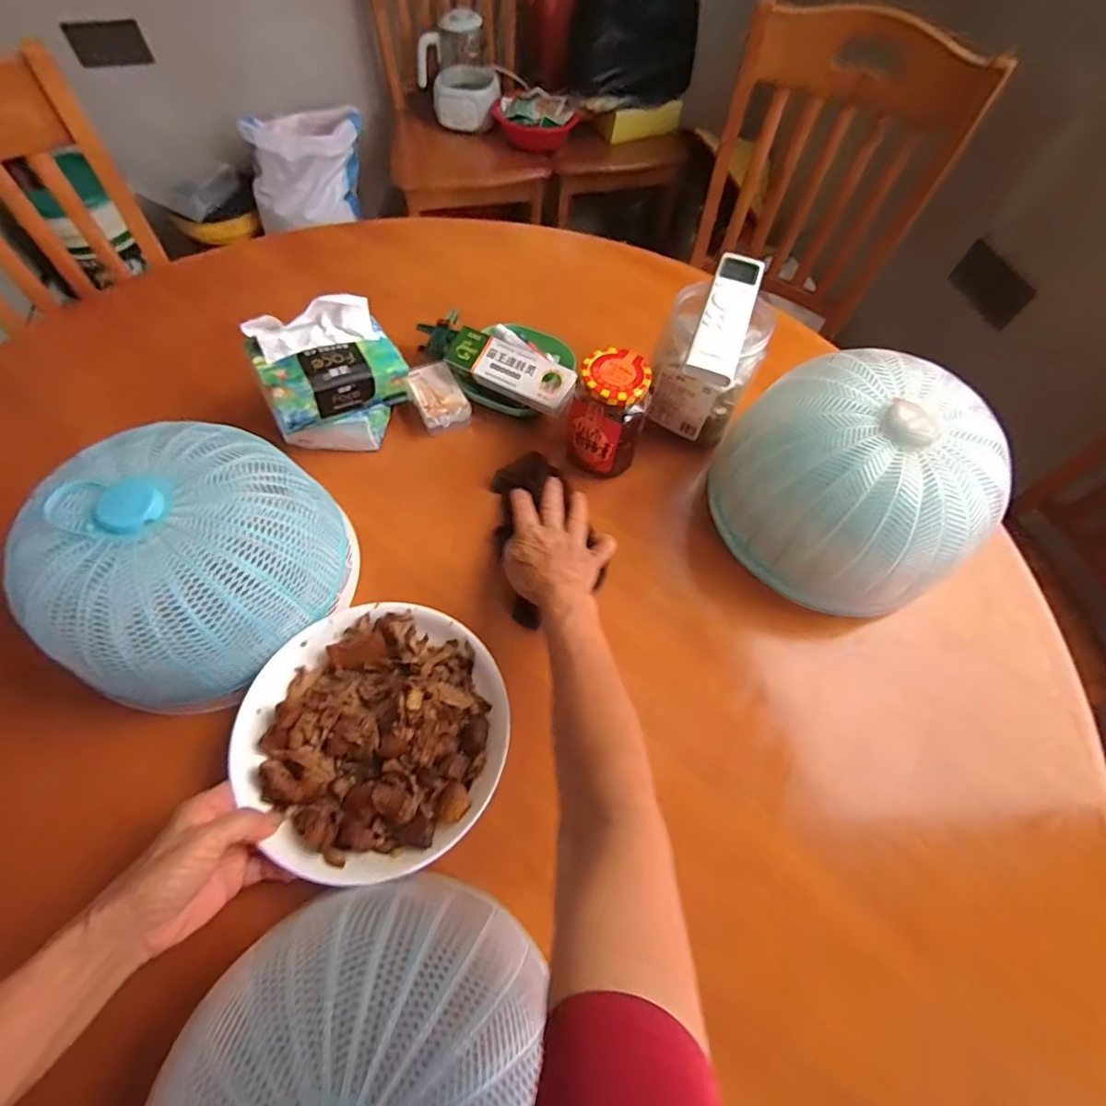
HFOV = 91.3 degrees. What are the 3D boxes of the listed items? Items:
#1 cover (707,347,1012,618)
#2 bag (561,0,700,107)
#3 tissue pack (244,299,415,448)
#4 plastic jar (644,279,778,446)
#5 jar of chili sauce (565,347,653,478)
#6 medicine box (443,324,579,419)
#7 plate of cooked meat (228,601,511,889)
[{"bbox_3d":[0.279,-0.065,0.509,0.197,0.154,0.221,-19,65,-13],"label":"cover"},{"bbox_3d":[0.207,-1.328,1.377,0.345,0.259,0.164,-7,63,-6],"label":"bag"},{"bbox_3d":[-0.225,-0.172,0.558,0.143,0.113,0.104,-24,66,-15],"label":"tissue pack"},{"bbox_3d":[0.156,-0.190,0.567,0.101,0.123,0.084,25,63,10],"label":"plastic jar"},{"bbox_3d":[0.056,-0.136,0.548,0.071,0.118,0.068,1,62,-2],"label":"jar of chili sauce"},{"bbox_3d":[-0.046,-0.198,0.587,0.147,0.020,0.056,28,90,11],"label":"medicine box"},{"bbox_3d":[-0.137,0.133,0.420,0.192,0.034,0.199,1,65,-3],"label":"plate of cooked meat"}]

